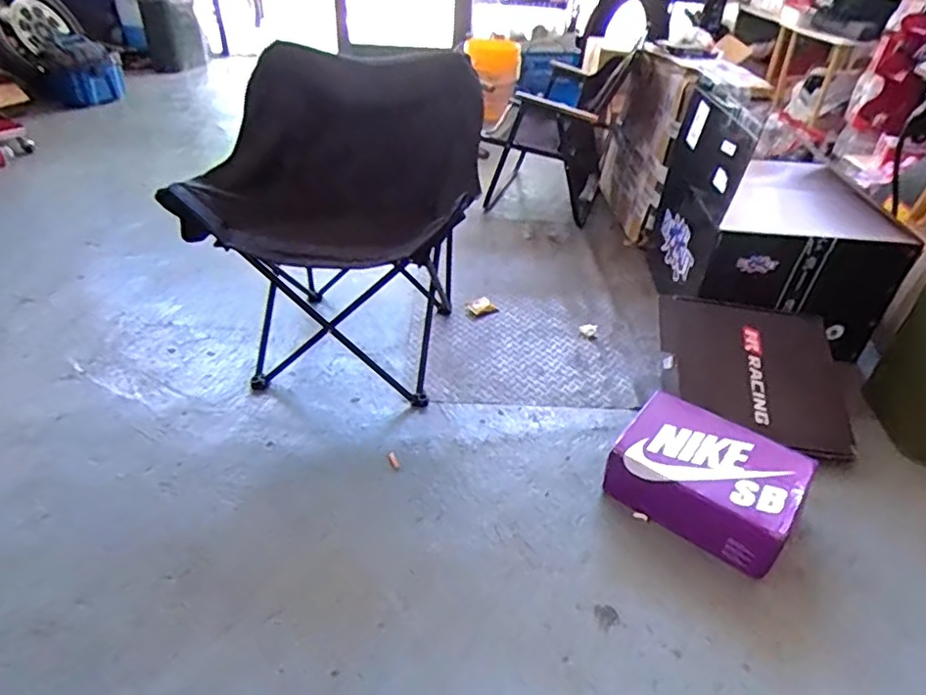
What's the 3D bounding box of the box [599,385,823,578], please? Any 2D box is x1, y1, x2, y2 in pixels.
[{"bbox_3d":[0.462,0.247,1.122,0.314,0.127,0.232,29,44,29],"label":"box"}]

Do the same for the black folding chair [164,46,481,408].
[{"bbox_3d":[-0.261,-0.283,1.370,0.586,0.634,0.529,6,38,3],"label":"black folding chair"}]

